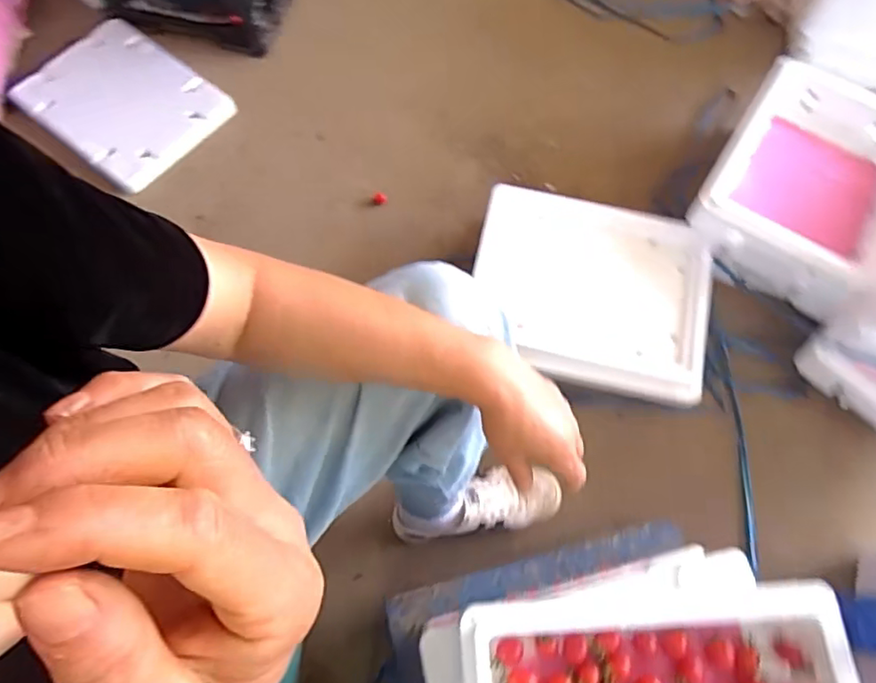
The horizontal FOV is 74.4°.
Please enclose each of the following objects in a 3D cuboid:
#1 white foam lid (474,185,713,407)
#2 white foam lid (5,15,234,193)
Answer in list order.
[{"bbox_3d":[0.234,-0.082,0.898,0.348,0.046,0.296,12,69,4],"label":"white foam lid"},{"bbox_3d":[-0.623,-0.475,1.144,0.366,0.036,0.264,37,73,13],"label":"white foam lid"}]

